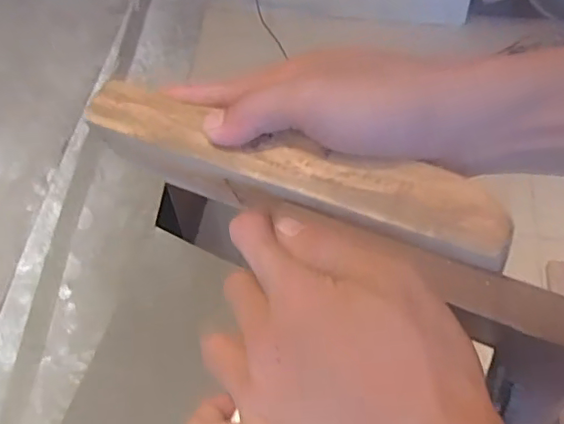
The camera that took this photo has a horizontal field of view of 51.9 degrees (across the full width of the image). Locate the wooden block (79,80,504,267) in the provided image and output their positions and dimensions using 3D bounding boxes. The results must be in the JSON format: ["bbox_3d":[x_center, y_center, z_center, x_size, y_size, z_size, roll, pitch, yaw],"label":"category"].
[{"bbox_3d":[-0.005,-0.022,0.290,0.228,0.023,0.035,19,56,22],"label":"wooden block"}]

